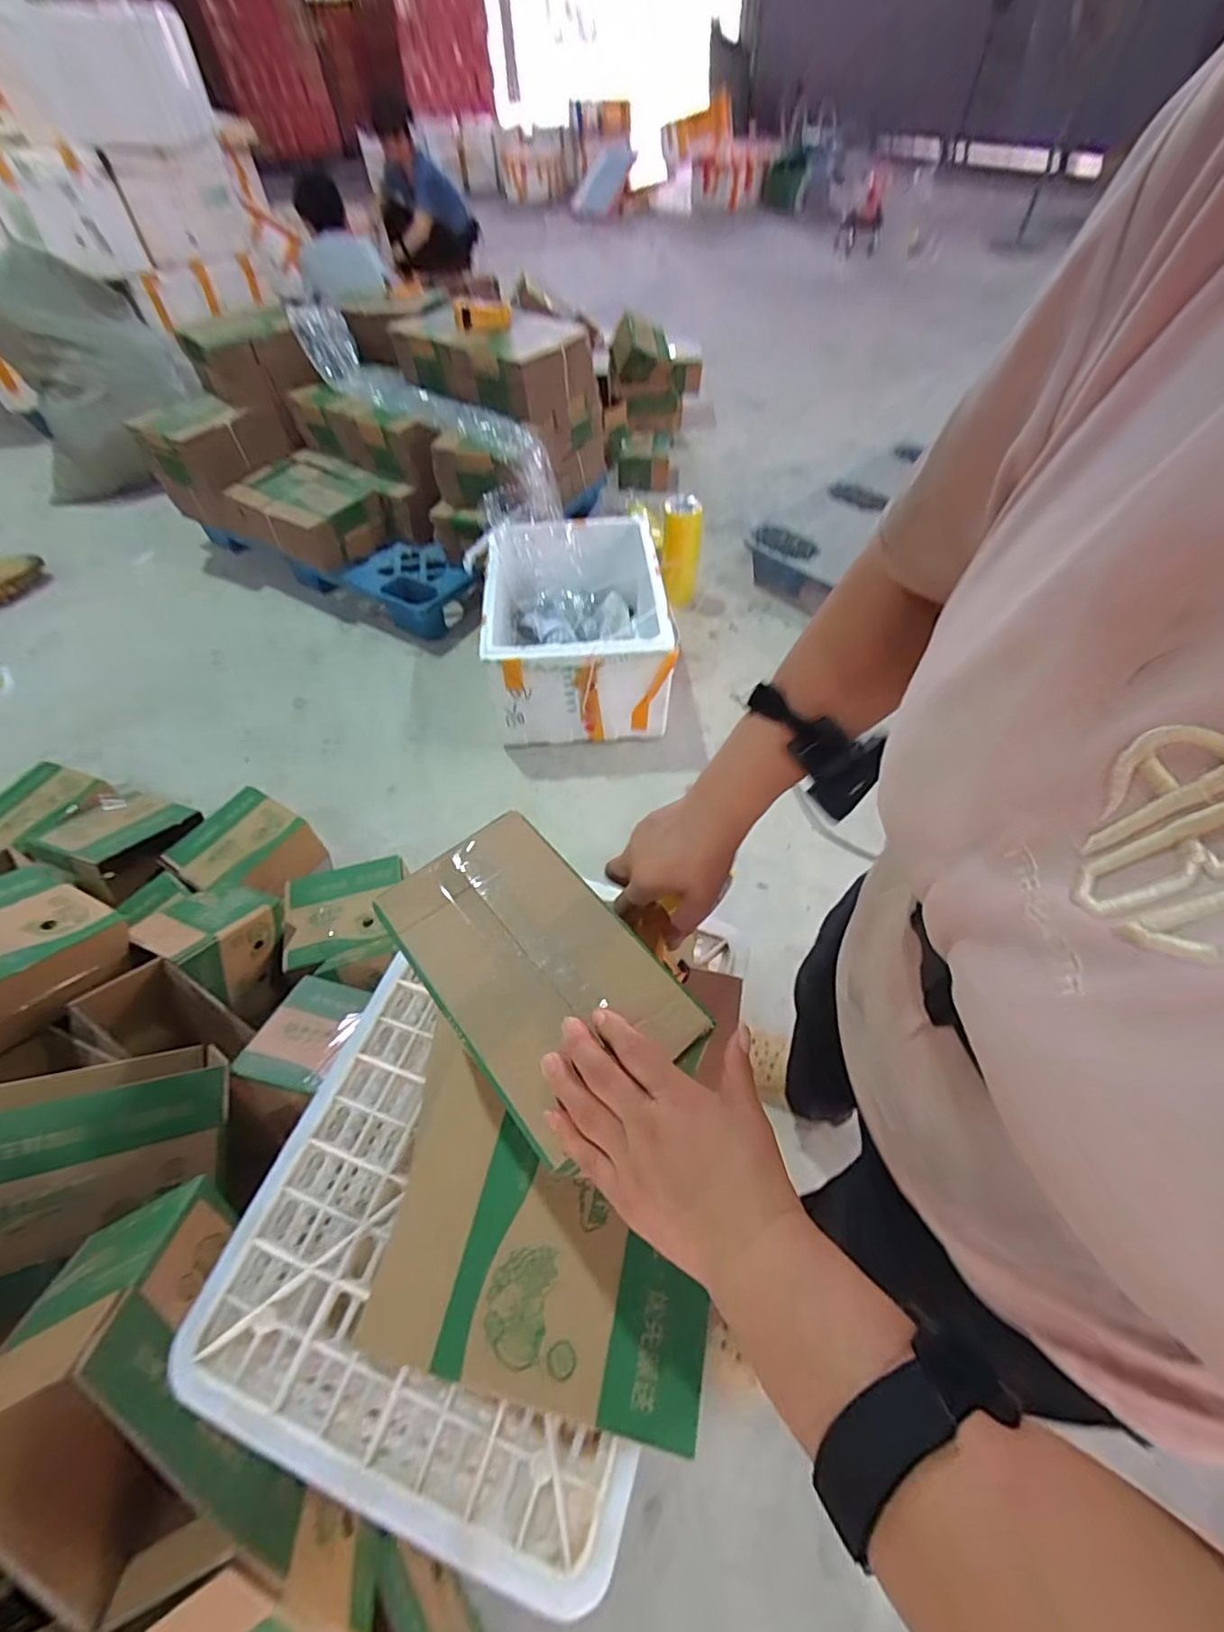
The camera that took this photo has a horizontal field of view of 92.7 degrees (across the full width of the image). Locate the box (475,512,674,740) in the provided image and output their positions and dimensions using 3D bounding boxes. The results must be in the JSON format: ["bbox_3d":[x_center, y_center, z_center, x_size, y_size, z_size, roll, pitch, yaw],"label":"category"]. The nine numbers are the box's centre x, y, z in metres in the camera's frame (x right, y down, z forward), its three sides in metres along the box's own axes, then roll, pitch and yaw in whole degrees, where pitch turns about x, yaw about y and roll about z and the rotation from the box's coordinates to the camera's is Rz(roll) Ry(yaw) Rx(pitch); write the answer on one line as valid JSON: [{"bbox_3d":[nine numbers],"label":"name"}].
[{"bbox_3d":[-0.097,-0.531,1.641,0.453,0.315,0.657,-5,54,-2],"label":"box"}]

